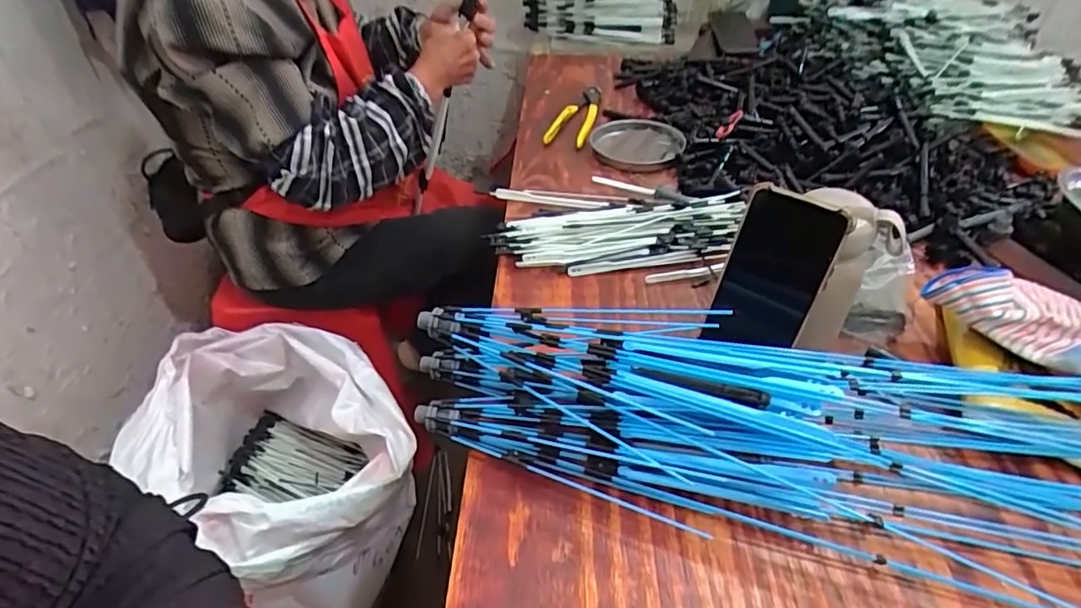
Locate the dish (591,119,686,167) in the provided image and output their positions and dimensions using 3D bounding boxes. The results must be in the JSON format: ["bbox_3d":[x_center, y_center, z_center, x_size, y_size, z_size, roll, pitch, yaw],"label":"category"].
[{"bbox_3d":[0.143,-0.236,0.826,0.124,0.021,0.123,0,41,0],"label":"dish"}]

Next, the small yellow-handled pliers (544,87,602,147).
[{"bbox_3d":[0.062,-0.292,0.886,0.056,0.025,0.182,12,43,13],"label":"small yellow-handled pliers"}]

